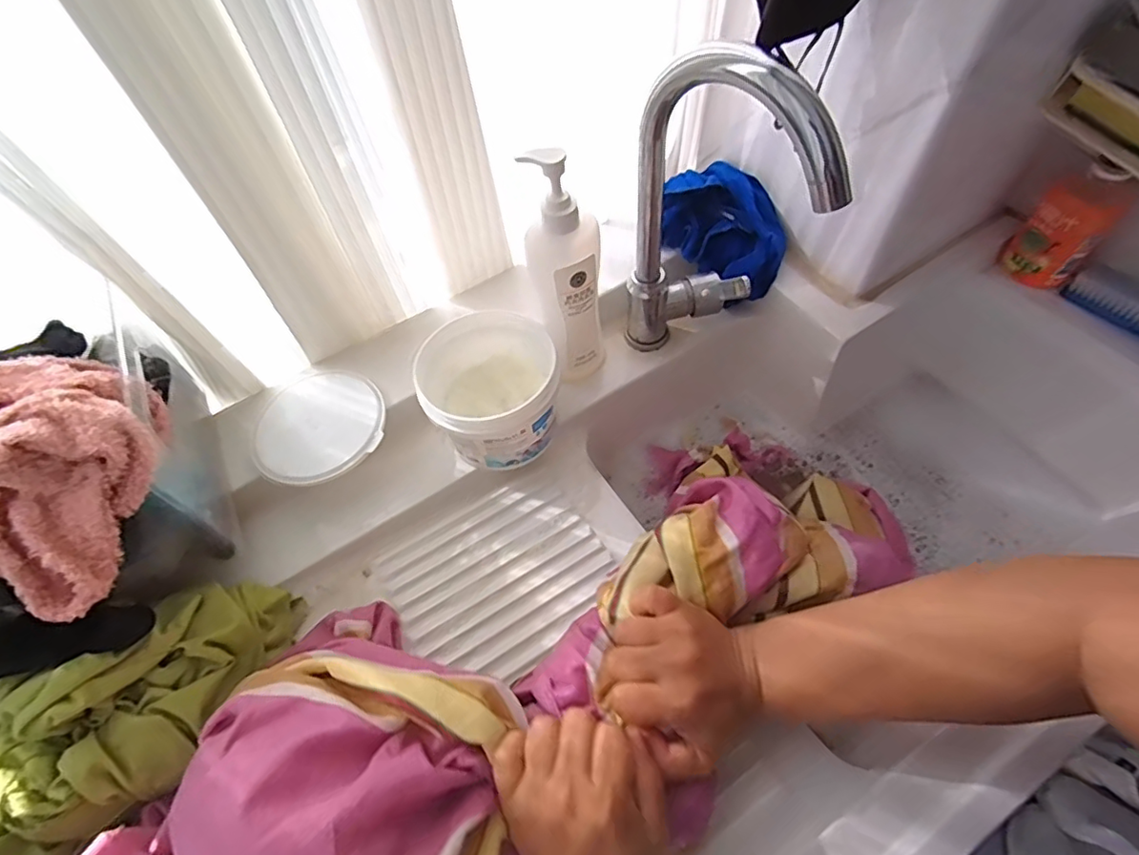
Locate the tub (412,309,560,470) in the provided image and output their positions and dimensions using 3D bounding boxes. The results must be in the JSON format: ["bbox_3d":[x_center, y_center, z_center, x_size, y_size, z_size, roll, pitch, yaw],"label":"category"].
[{"bbox_3d":[-0.069,-0.027,0.546,0.115,0.108,0.125,-2,59,3],"label":"tub"}]

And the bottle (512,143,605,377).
[{"bbox_3d":[-0.002,-0.132,0.515,0.061,0.225,0.049,-7,59,0],"label":"bottle"}]

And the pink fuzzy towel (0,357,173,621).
[{"bbox_3d":[-0.333,0.022,0.371,0.165,0.097,0.146,24,64,18],"label":"pink fuzzy towel"}]

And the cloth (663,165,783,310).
[{"bbox_3d":[0.163,-0.219,0.625,0.141,0.074,0.139,6,60,8],"label":"cloth"}]

